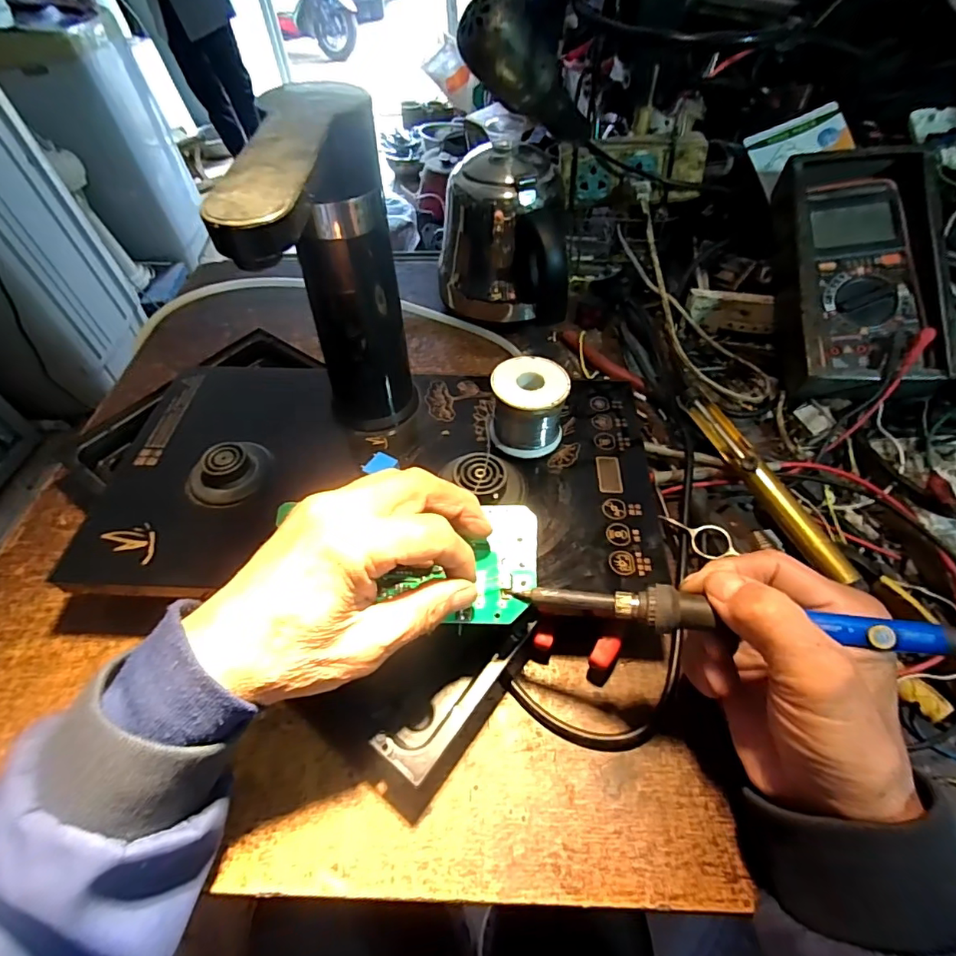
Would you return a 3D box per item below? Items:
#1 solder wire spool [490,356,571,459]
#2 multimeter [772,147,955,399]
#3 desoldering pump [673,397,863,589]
[{"bbox_3d":[0.035,-0.049,0.358,0.050,0.053,0.050,4,51,7],"label":"solder wire spool"},{"bbox_3d":[0.308,-0.167,0.415,0.110,0.036,0.205,3,78,12],"label":"multimeter"},{"bbox_3d":[0.197,-0.002,0.359,0.018,0.020,0.166,-18,52,-10],"label":"desoldering pump"}]

